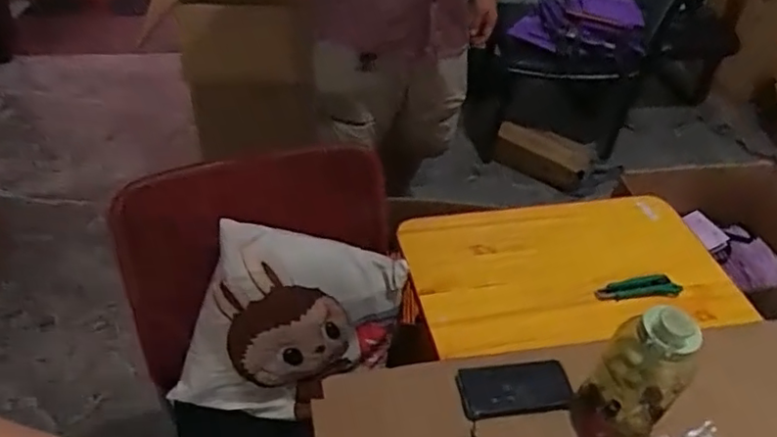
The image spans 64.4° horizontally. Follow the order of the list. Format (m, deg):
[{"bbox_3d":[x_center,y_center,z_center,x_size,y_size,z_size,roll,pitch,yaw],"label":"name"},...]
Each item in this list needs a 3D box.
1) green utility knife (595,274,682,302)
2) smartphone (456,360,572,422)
[{"bbox_3d":[0.439,0.122,1.087,0.152,0.016,0.043,-2,44,-10],"label":"green utility knife"},{"bbox_3d":[0.185,0.246,0.899,0.171,0.011,0.088,0,41,-14],"label":"smartphone"}]

